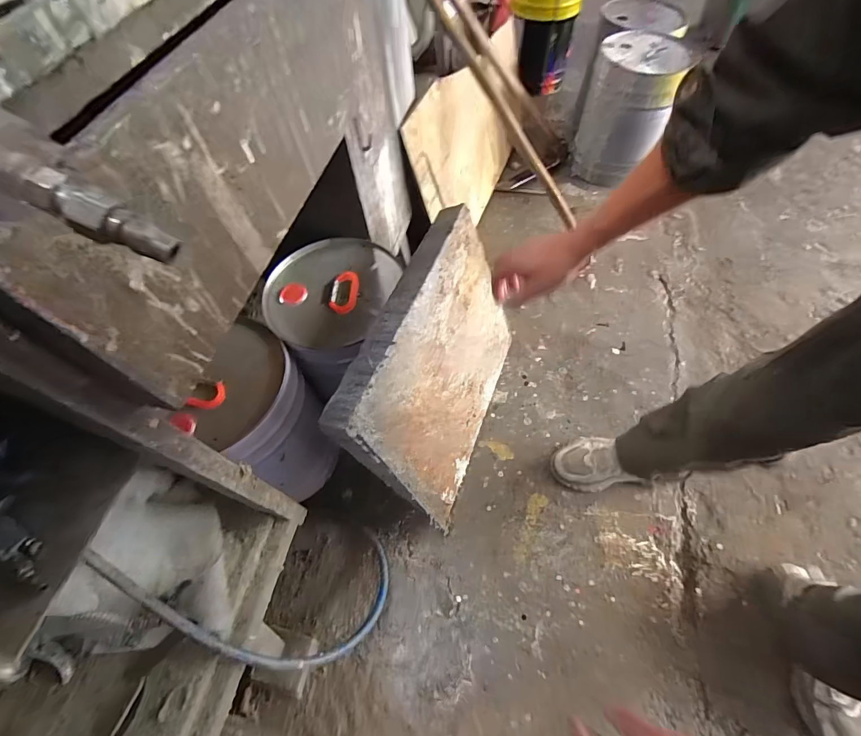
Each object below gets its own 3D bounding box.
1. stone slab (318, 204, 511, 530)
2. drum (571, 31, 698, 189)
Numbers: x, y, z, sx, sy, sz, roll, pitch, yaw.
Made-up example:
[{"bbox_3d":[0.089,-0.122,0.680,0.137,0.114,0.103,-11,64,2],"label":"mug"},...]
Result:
[{"bbox_3d":[0.024,0.003,0.794,0.063,0.394,0.488,6,58,31],"label":"stone slab"},{"bbox_3d":[0.595,-0.784,1.256,0.235,0.335,0.249,15,61,14],"label":"drum"}]

